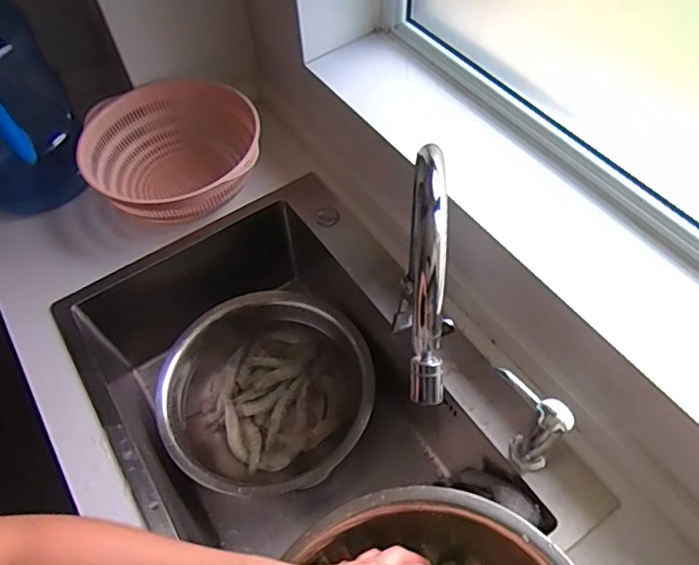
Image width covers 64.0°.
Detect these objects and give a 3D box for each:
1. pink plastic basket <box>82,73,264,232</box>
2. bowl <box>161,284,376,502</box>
[{"bbox_3d":[-0.277,-0.200,0.911,0.261,0.135,0.280,-14,57,-7],"label":"pink plastic basket"},{"bbox_3d":[-0.125,0.174,0.882,0.305,0.104,0.312,-1,56,1],"label":"bowl"}]

